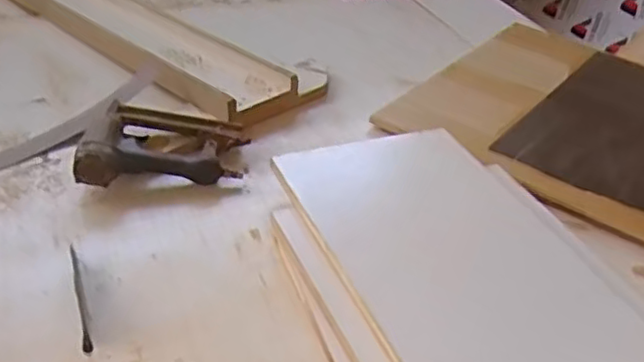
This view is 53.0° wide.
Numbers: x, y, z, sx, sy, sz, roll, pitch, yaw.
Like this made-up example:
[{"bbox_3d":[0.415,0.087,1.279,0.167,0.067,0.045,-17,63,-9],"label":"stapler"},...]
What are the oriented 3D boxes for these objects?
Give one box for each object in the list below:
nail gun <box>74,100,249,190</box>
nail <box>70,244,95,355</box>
[{"bbox_3d":[-0.234,-0.059,0.954,0.246,0.064,0.147,-9,40,-18],"label":"nail gun"},{"bbox_3d":[-0.283,0.132,0.752,0.012,0.004,0.171,-13,43,-20],"label":"nail"}]

